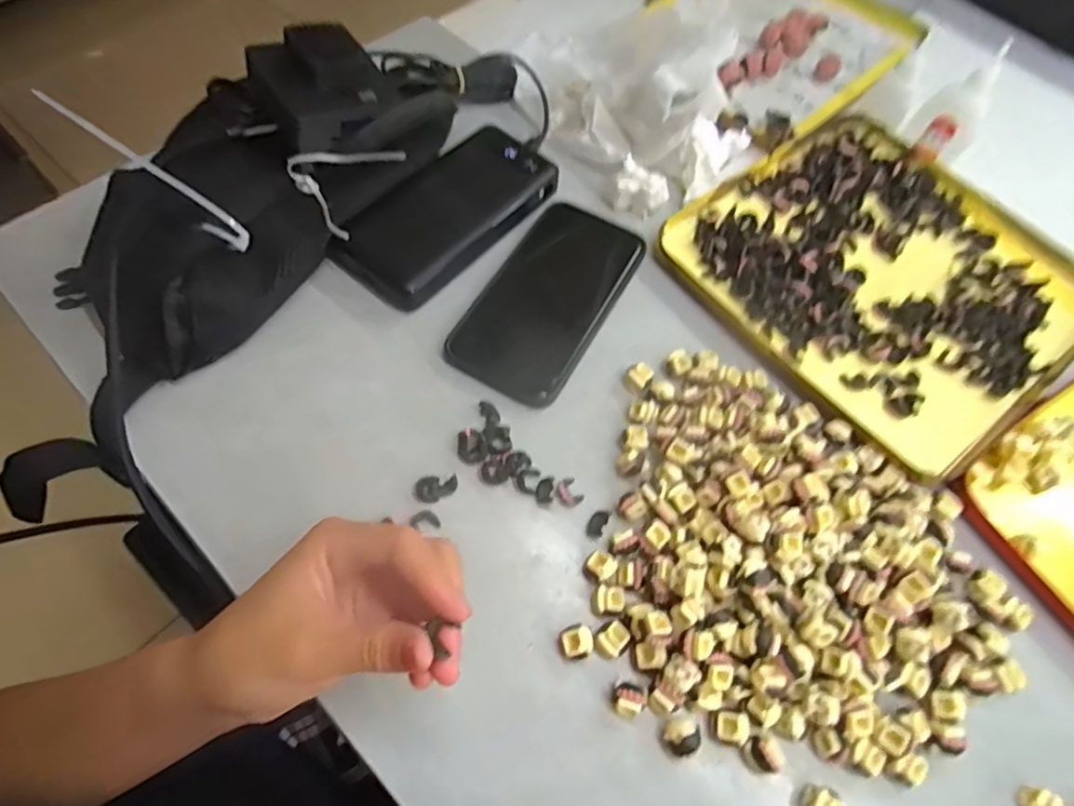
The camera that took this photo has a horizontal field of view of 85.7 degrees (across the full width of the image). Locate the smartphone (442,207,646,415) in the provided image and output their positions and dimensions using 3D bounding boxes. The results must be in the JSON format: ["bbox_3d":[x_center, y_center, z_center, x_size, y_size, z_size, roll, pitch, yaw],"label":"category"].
[{"bbox_3d":[0.009,-0.072,0.384,0.077,0.012,0.149,28,66,11],"label":"smartphone"}]

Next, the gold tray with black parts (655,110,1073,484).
[{"bbox_3d":[0.244,-0.095,0.410,0.239,0.015,0.241,-36,71,-18],"label":"gold tray with black parts"}]

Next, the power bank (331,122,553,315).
[{"bbox_3d":[-0.060,-0.133,0.405,0.071,0.023,0.158,39,69,15],"label":"power bank"}]

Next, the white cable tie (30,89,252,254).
[{"bbox_3d":[-0.208,-0.122,0.318,0.015,0.107,0.004,-48,33,6],"label":"white cable tie"}]

